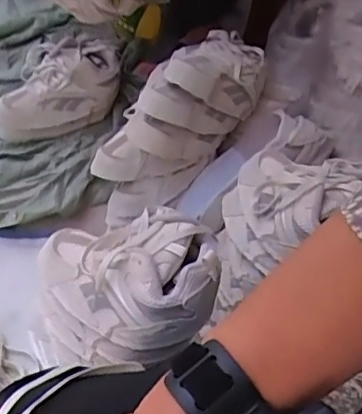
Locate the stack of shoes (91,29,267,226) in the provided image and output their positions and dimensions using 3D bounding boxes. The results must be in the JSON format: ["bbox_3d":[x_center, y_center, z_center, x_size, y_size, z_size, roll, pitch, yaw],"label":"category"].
[{"bbox_3d":[0.001,-0.146,0.863,0.135,0.182,0.299,40,59,18],"label":"stack of shoes"}]

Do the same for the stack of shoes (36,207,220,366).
[{"bbox_3d":[-0.063,0.086,0.590,0.191,0.154,0.150,13,55,8],"label":"stack of shoes"}]

